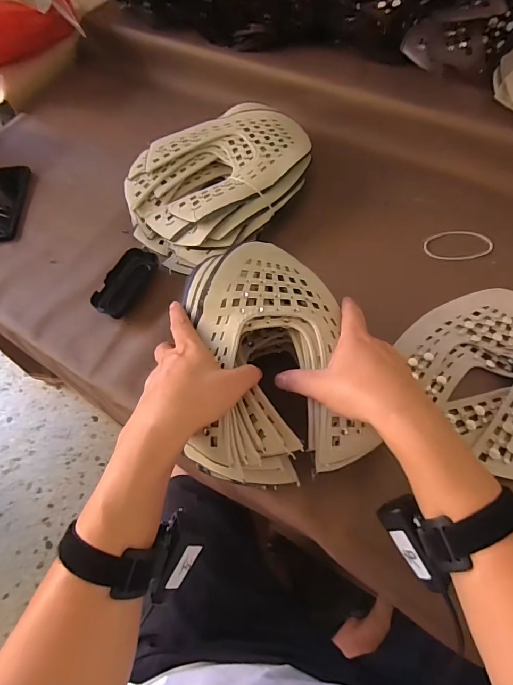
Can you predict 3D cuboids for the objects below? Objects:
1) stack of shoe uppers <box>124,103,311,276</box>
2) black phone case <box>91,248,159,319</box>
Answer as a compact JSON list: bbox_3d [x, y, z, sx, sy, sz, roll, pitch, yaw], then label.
[{"bbox_3d":[-0.060,-0.254,0.626,0.234,0.071,0.294,40,71,22],"label":"stack of shoe uppers"},{"bbox_3d":[-0.185,-0.083,0.568,0.051,0.026,0.108,20,65,14],"label":"black phone case"}]

